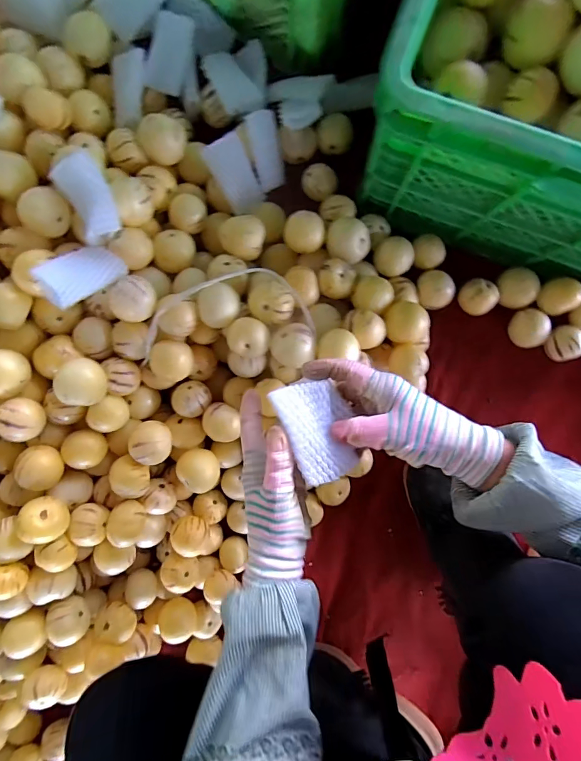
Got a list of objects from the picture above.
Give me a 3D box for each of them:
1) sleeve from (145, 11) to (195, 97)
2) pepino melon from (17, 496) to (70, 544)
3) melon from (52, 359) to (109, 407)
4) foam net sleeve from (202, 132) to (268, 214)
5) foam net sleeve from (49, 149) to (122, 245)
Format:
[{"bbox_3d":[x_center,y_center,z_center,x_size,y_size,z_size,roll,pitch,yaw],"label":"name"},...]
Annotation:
[{"bbox_3d":[-0.146,-0.399,0.492,0.044,0.021,0.083,13,96,2],"label":"sleeve"},{"bbox_3d":[-0.289,0.163,0.466,0.044,0.042,0.051,-32,93,5],"label":"pepino melon"},{"bbox_3d":[-0.235,0.000,0.458,0.045,0.053,0.050,12,96,2],"label":"melon"},{"bbox_3d":[-0.070,-0.260,0.512,0.047,0.014,0.087,-30,113,-6],"label":"foam net sleeve"},{"bbox_3d":[-0.216,-0.192,0.431,0.056,0.031,0.082,-15,102,18],"label":"foam net sleeve"}]

